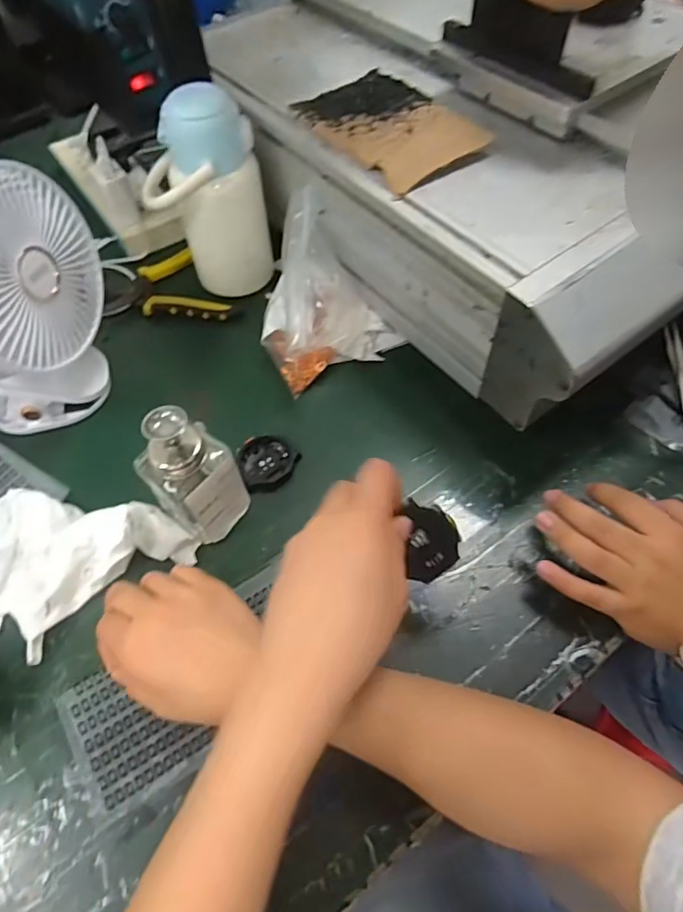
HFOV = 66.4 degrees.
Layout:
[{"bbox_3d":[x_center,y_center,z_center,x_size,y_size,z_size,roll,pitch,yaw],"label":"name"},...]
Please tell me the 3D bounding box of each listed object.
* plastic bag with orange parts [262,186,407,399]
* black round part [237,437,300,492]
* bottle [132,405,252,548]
[{"bbox_3d":[-0.025,-0.150,0.483,0.115,0.105,0.130,-30,64,-16],"label":"plastic bag with orange parts"},{"bbox_3d":[-0.066,0.005,0.448,0.049,0.007,0.050,0,60,1],"label":"black round part"},{"bbox_3d":[-0.106,0.016,0.377,0.063,0.114,0.051,-34,65,-17],"label":"bottle"}]

